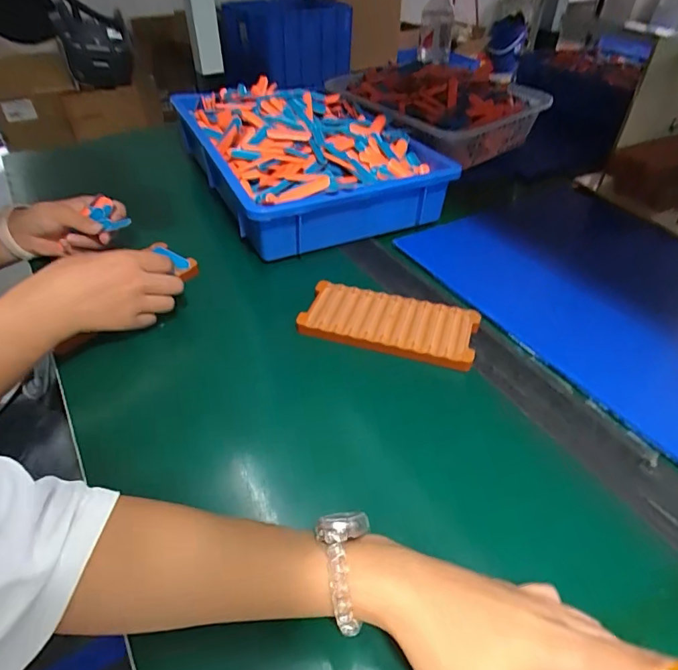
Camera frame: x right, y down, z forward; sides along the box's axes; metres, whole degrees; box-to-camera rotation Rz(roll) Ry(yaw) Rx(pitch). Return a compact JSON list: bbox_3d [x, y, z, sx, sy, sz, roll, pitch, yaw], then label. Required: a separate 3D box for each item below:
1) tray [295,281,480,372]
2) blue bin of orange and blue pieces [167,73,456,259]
[{"bbox_3d":[0.051,-0.014,0.474,0.171,0.016,0.077,12,44,12],"label":"tray"},{"bbox_3d":[-0.058,-0.270,0.699,0.286,0.099,0.416,-18,46,-19],"label":"blue bin of orange and blue pieces"}]

